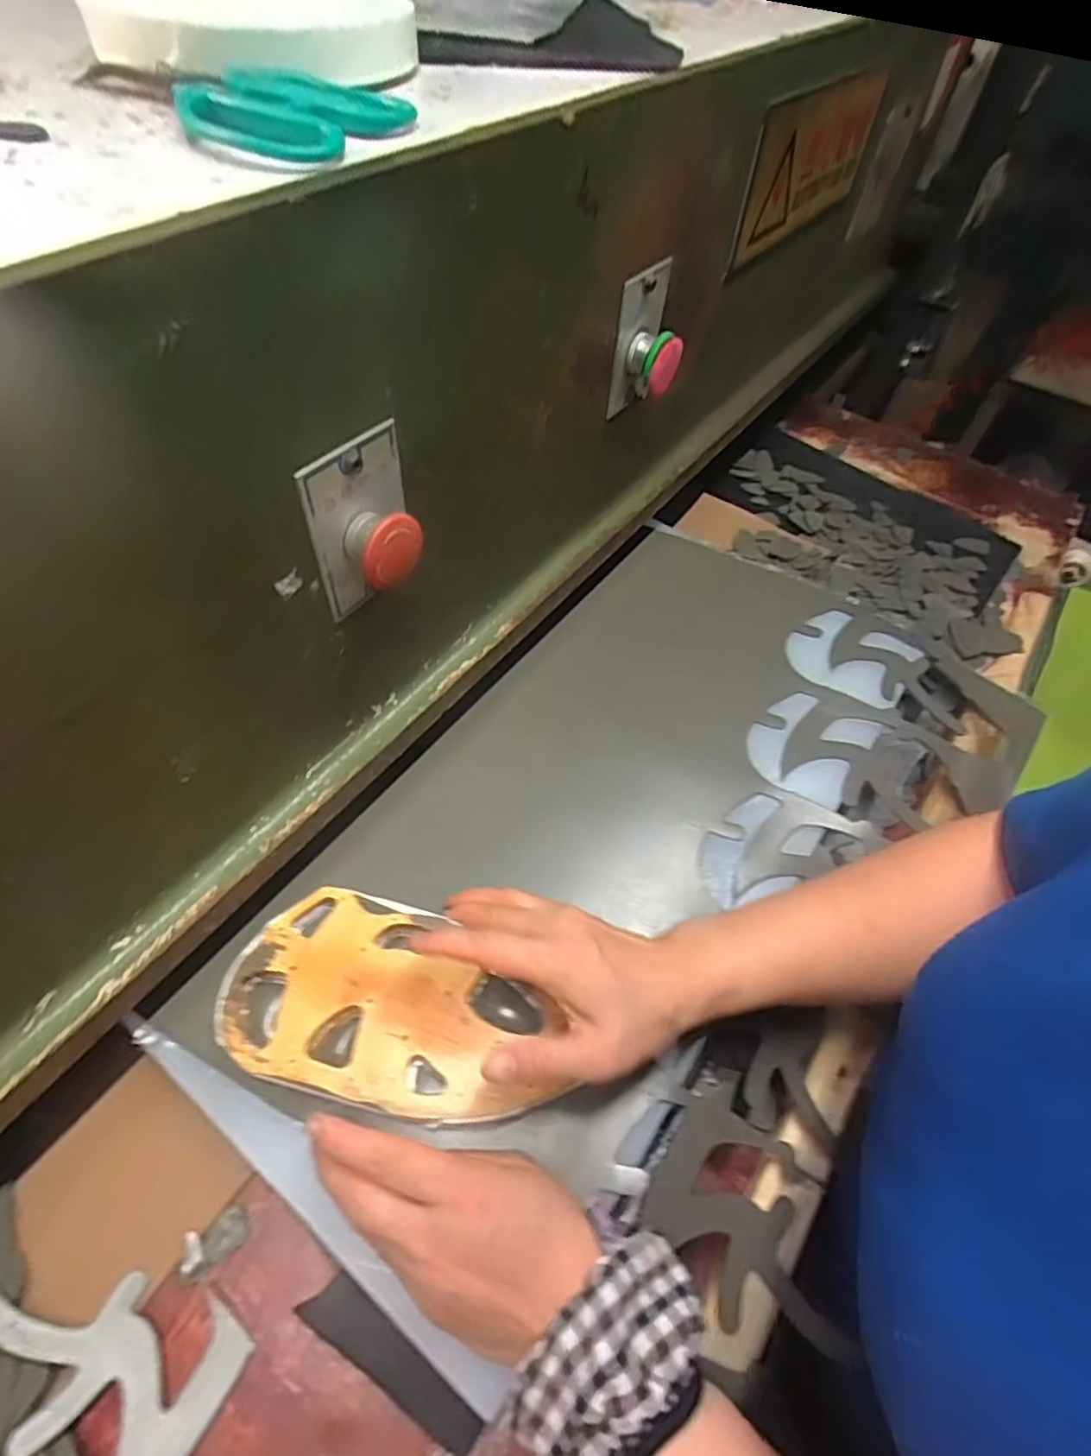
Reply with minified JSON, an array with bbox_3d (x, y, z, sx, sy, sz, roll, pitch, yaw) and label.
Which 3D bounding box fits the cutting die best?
[{"bbox_3d":[-0.083,0.153,0.373,0.180,0.016,0.104,12,55,6],"label":"cutting die"}]

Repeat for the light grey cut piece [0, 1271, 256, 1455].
[{"bbox_3d":[-0.209,0.300,0.325,0.086,0.007,0.121,-27,63,-40],"label":"light grey cut piece"}]

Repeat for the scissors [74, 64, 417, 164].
[{"bbox_3d":[-0.130,-0.257,0.270,0.146,0.011,0.071,24,57,14],"label":"scissors"}]

